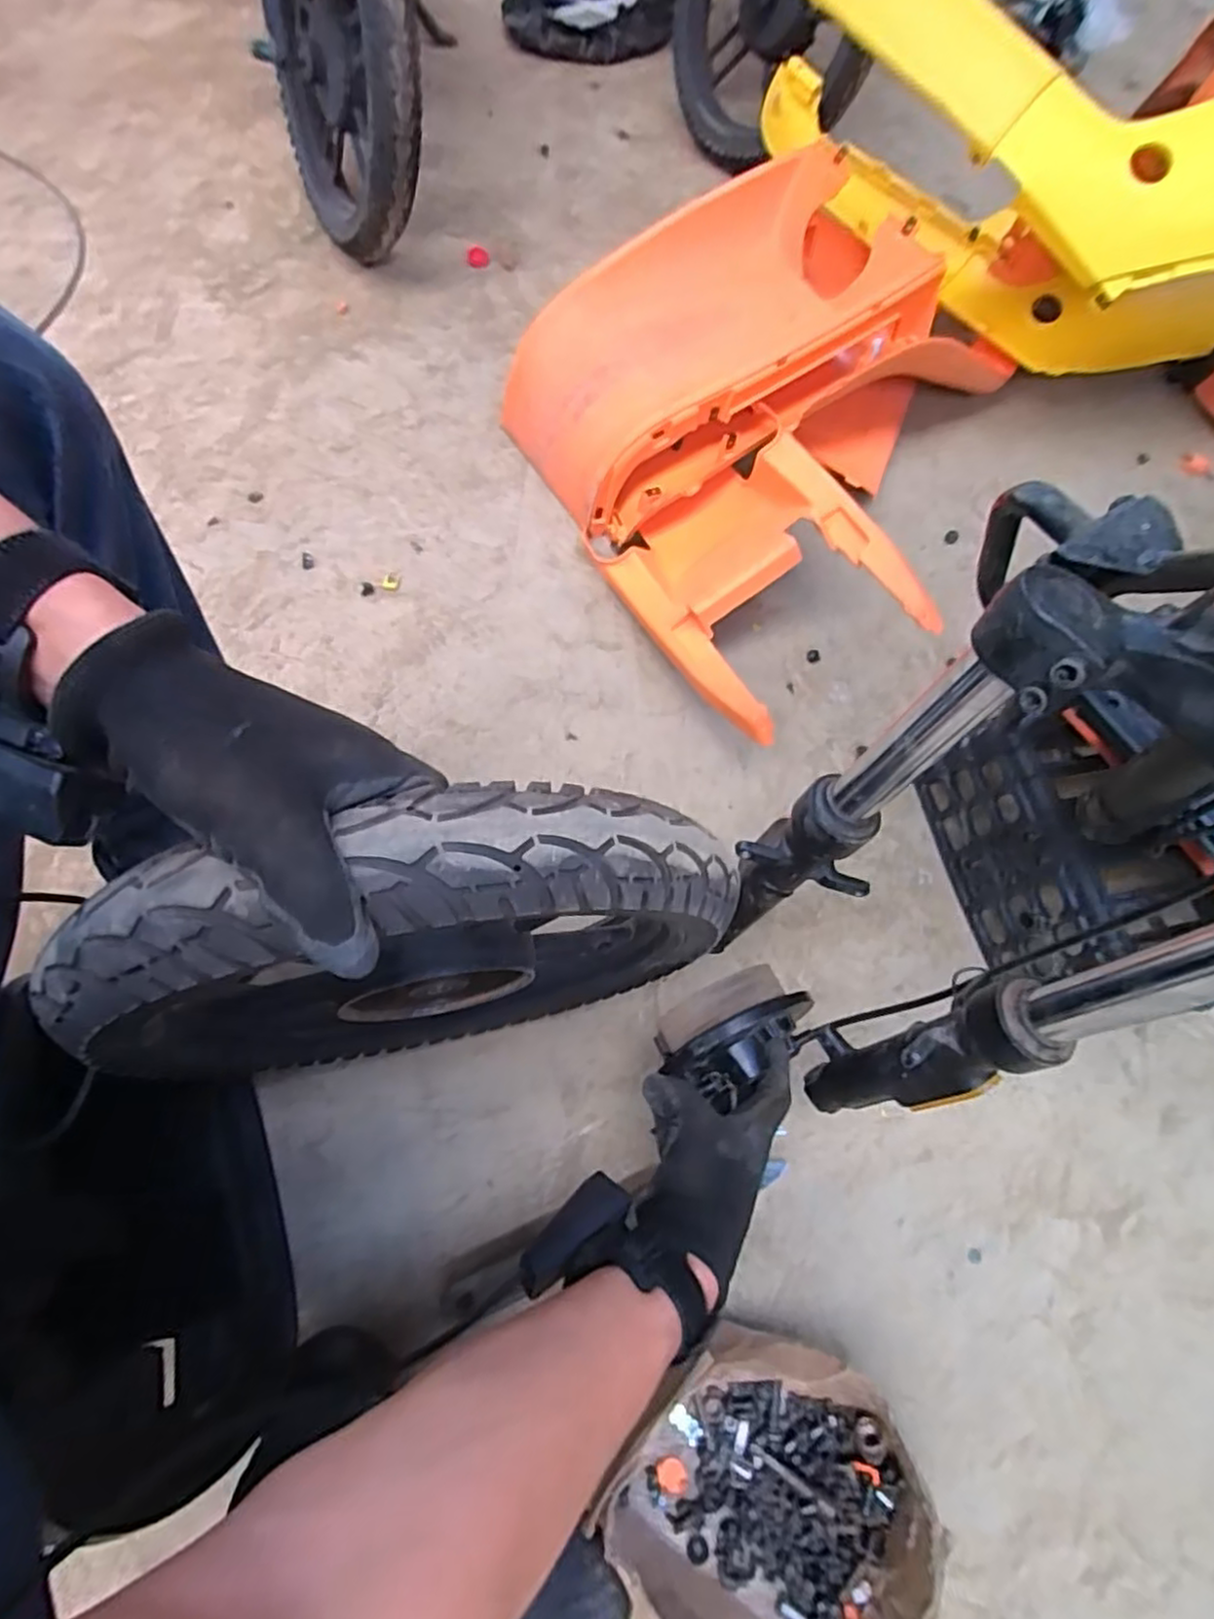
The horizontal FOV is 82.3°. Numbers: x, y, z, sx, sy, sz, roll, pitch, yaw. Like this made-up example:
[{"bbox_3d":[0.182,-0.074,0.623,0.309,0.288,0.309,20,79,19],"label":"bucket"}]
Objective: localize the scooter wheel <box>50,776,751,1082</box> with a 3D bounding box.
[{"bbox_3d":[-0.098,0.088,0.418,0.323,0.338,0.053,-12,68,-7],"label":"scooter wheel"}]

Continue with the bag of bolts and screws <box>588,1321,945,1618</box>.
[{"bbox_3d":[0.107,0.463,0.464,0.202,0.095,0.187,33,70,11],"label":"bag of bolts and screws"}]

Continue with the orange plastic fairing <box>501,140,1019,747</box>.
[{"bbox_3d":[0.247,-0.436,0.798,0.579,0.192,0.581,-26,71,-14],"label":"orange plastic fairing"}]

